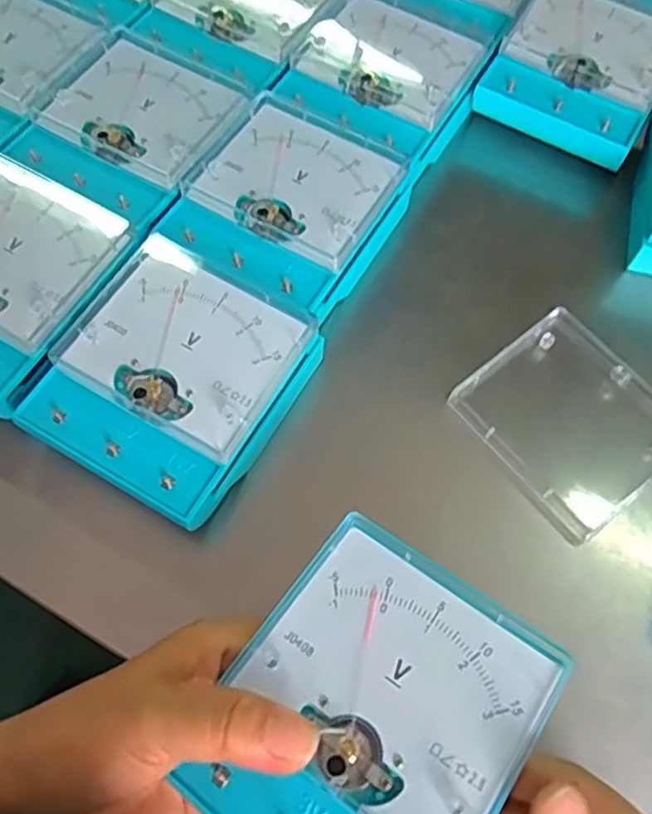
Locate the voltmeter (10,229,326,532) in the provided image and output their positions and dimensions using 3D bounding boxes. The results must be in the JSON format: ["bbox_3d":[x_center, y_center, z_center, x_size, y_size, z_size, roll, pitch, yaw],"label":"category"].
[{"bbox_3d":[-0.074,-0.012,0.327,0.104,0.039,0.115,30,69,11],"label":"voltmeter"}]

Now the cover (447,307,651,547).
[{"bbox_3d":[0.126,0.006,0.342,0.092,0.014,0.096,-37,72,-16],"label":"cover"}]

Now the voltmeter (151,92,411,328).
[{"bbox_3d":[-0.019,-0.107,0.369,0.102,0.040,0.115,30,69,11],"label":"voltmeter"}]

